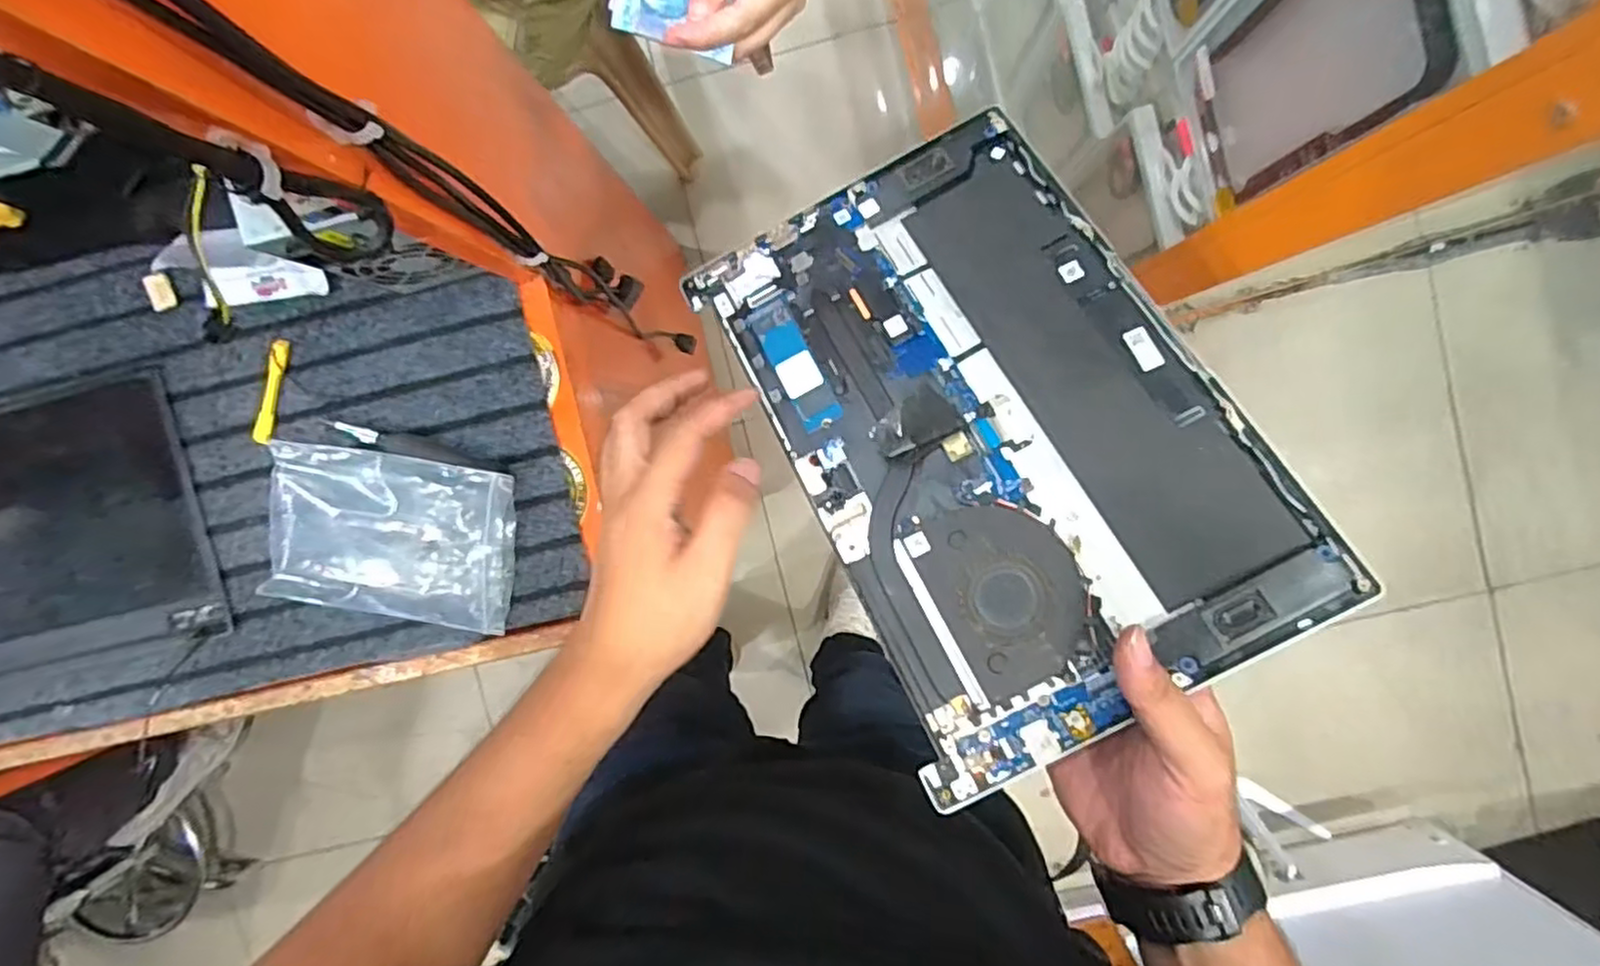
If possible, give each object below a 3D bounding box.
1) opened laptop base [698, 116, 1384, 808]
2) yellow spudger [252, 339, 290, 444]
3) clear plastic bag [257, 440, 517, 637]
[{"bbox_3d":[0.094,-0.037,0.370,0.199,0.010,0.312,-28,69,3],"label":"opened laptop base"},{"bbox_3d":[-0.406,-0.070,0.553,0.012,0.008,0.080,15,95,2],"label":"yellow spudger"},{"bbox_3d":[-0.315,0.042,0.549,0.192,0.033,0.129,9,94,2],"label":"clear plastic bag"}]

